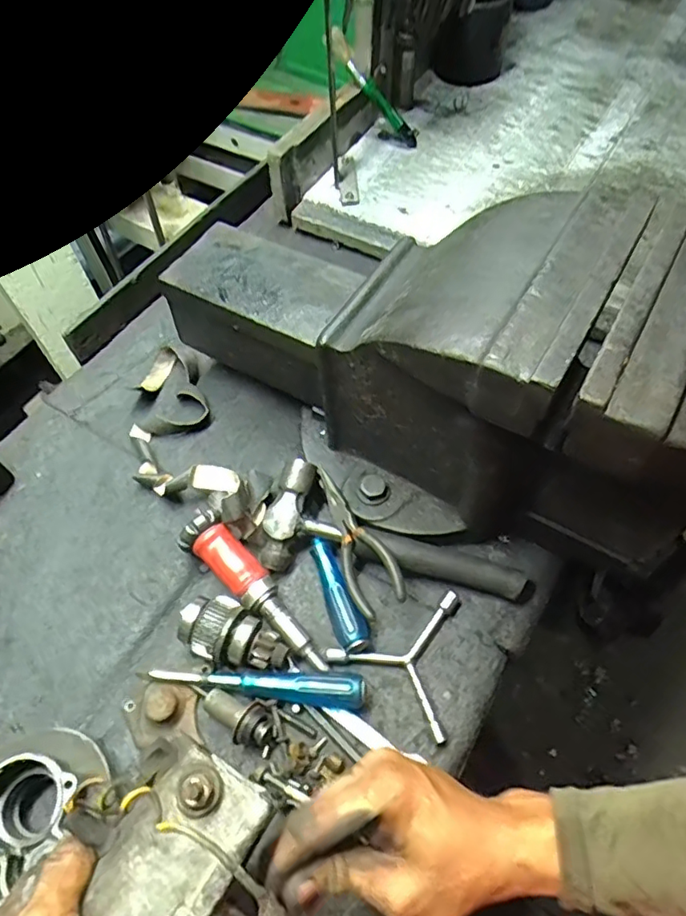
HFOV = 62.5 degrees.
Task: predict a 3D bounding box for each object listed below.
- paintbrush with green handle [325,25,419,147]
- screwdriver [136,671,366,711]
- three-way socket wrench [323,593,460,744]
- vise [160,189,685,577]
[{"bbox_3d":[0.045,-0.531,0.817,0.184,0.023,0.024,40,58,-25],"label":"paintbrush with green handle"},{"bbox_3d":[-0.076,0.187,0.476,0.188,0.029,0.030,4,58,4],"label":"screwdriver"},{"bbox_3d":[0.064,0.161,0.494,0.115,0.015,0.112,31,64,19],"label":"three-way socket wrench"},{"bbox_3d":[0.065,-0.098,0.500,0.496,0.263,0.209,35,65,21],"label":"vise"}]

